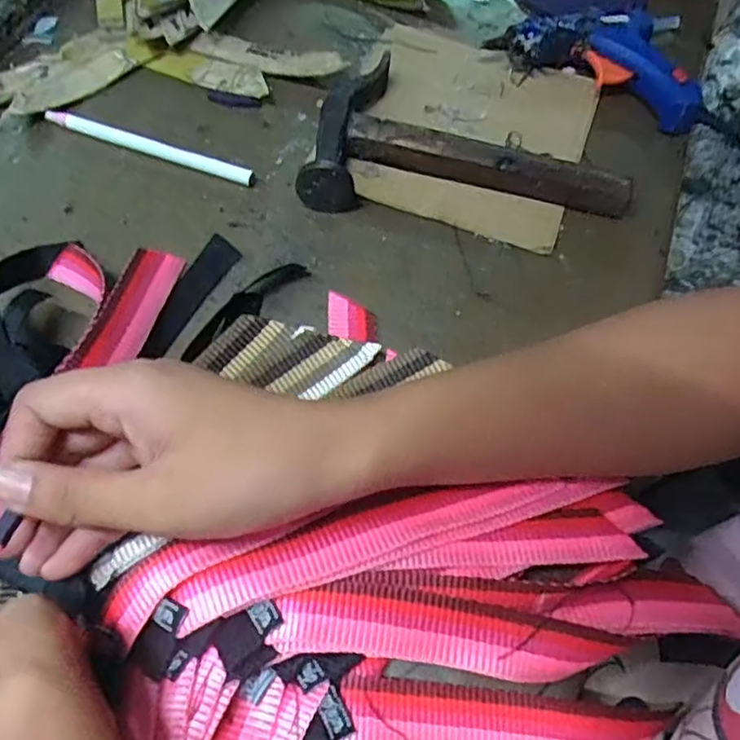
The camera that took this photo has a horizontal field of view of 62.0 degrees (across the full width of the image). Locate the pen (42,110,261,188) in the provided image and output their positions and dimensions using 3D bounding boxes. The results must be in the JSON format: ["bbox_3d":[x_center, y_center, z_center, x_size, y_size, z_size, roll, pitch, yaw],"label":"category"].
[{"bbox_3d":[-0.135,-0.136,0.373,0.137,0.010,0.010,20,62,7],"label":"pen"}]

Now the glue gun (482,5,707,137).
[{"bbox_3d":[0.162,-0.214,0.419,0.138,0.033,0.081,31,64,13],"label":"glue gun"}]

